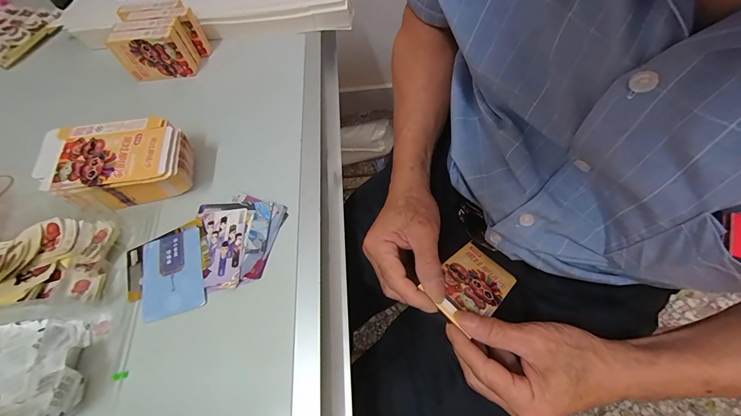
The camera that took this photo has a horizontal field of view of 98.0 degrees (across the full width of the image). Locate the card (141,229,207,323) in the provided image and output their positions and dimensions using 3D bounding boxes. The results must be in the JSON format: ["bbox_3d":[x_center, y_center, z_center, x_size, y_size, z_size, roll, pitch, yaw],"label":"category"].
[{"bbox_3d":[-0.205,0.067,0.332,0.064,0.004,0.087,-19,64,-3],"label":"card"}]

